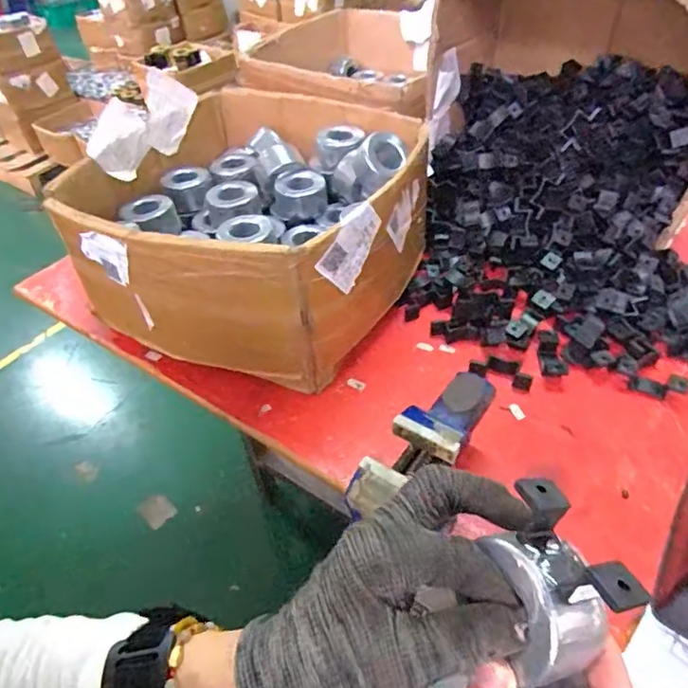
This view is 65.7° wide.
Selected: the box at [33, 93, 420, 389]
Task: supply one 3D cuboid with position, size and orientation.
[{"bbox_3d":[-0.095,-0.155,0.637,0.351,0.153,0.375,21,50,24],"label":"box"}]

